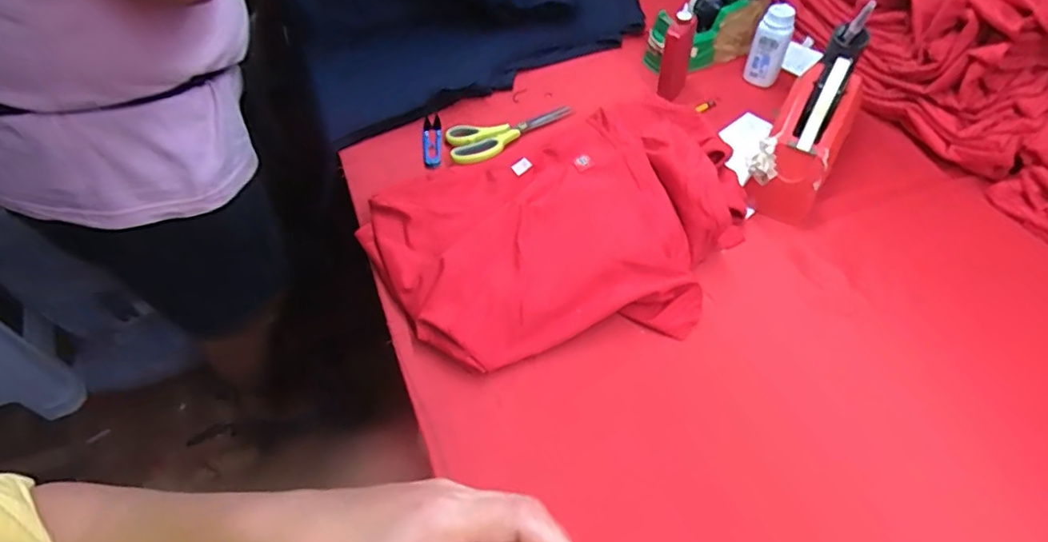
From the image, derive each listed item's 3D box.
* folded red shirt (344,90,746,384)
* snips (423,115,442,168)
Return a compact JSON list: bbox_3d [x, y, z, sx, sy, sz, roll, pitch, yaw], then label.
[{"bbox_3d":[0.051,-0.056,0.594,0.403,0.064,0.289,-18,55,-17],"label":"folded red shirt"},{"bbox_3d":[-0.118,-0.166,0.729,0.024,0.013,0.100,-3,52,-5],"label":"snips"}]

